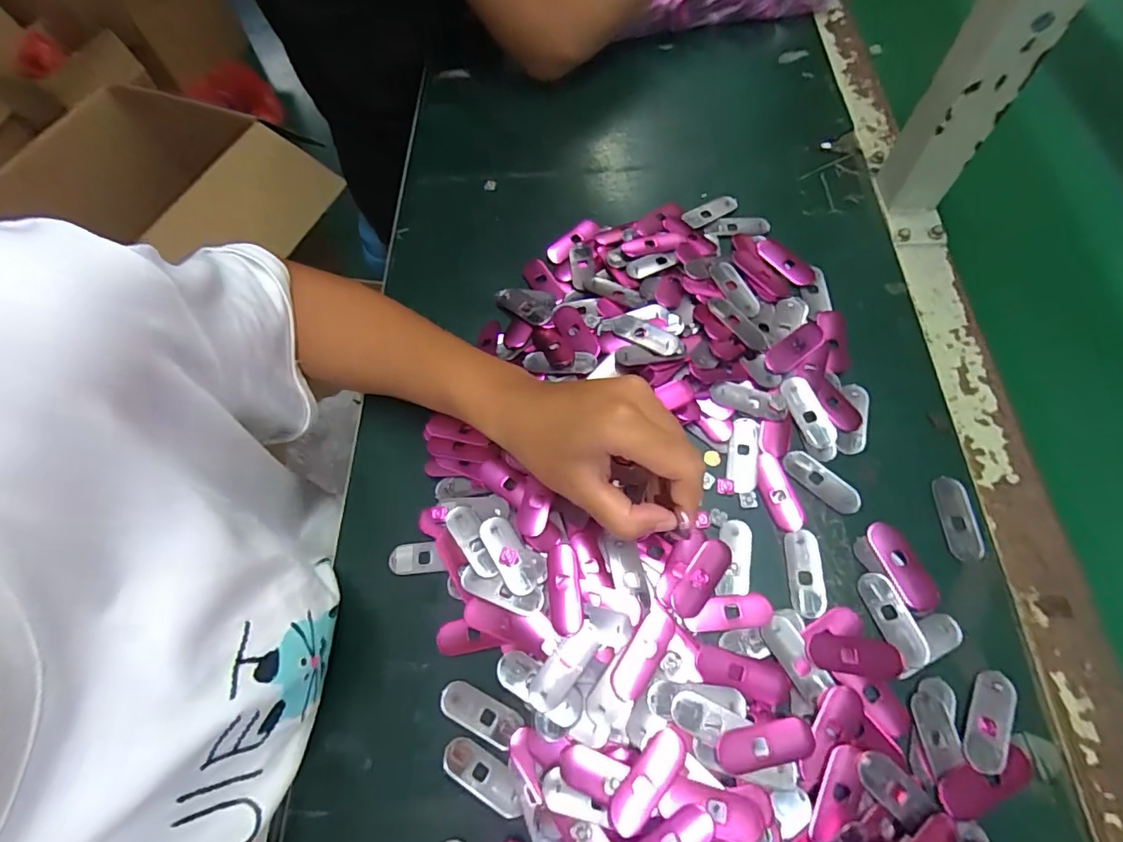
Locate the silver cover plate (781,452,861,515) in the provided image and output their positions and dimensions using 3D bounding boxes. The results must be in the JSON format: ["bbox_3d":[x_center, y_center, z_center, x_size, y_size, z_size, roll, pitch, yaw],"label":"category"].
[{"bbox_3d":[0.163,0.038,0.327,0.018,0.004,0.050,-42,69,-15],"label":"silver cover plate"}]

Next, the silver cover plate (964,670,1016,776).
[{"bbox_3d":[0.219,0.153,0.267,0.020,0.004,0.049,24,69,14],"label":"silver cover plate"}]

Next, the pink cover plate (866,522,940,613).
[{"bbox_3d":[0.197,0.083,0.301,0.021,0.004,0.051,-19,65,-5],"label":"pink cover plate"}]

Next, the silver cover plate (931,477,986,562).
[{"bbox_3d":[0.237,0.058,0.311,0.022,0.004,0.049,0,65,4],"label":"silver cover plate"}]

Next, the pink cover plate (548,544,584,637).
[{"bbox_3d":[0.002,0.096,0.301,0.018,0.004,0.050,-6,65,1],"label":"pink cover plate"}]

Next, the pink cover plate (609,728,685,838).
[{"bbox_3d":[0.042,0.176,0.255,0.017,0.011,0.050,37,72,19],"label":"pink cover plate"}]

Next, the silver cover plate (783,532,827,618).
[{"bbox_3d":[0.143,0.088,0.304,0.019,0.004,0.048,1,65,4],"label":"silver cover plate"}]

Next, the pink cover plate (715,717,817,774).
[{"bbox_3d":[0.103,0.163,0.262,0.049,0.004,0.019,-11,65,-1],"label":"pink cover plate"}]

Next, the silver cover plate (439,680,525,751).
[{"bbox_3d":[-0.045,0.160,0.287,0.046,0.004,0.018,23,69,14],"label":"silver cover plate"}]

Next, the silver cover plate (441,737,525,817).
[{"bbox_3d":[-0.040,0.186,0.276,0.049,0.004,0.021,27,70,16],"label":"silver cover plate"}]

